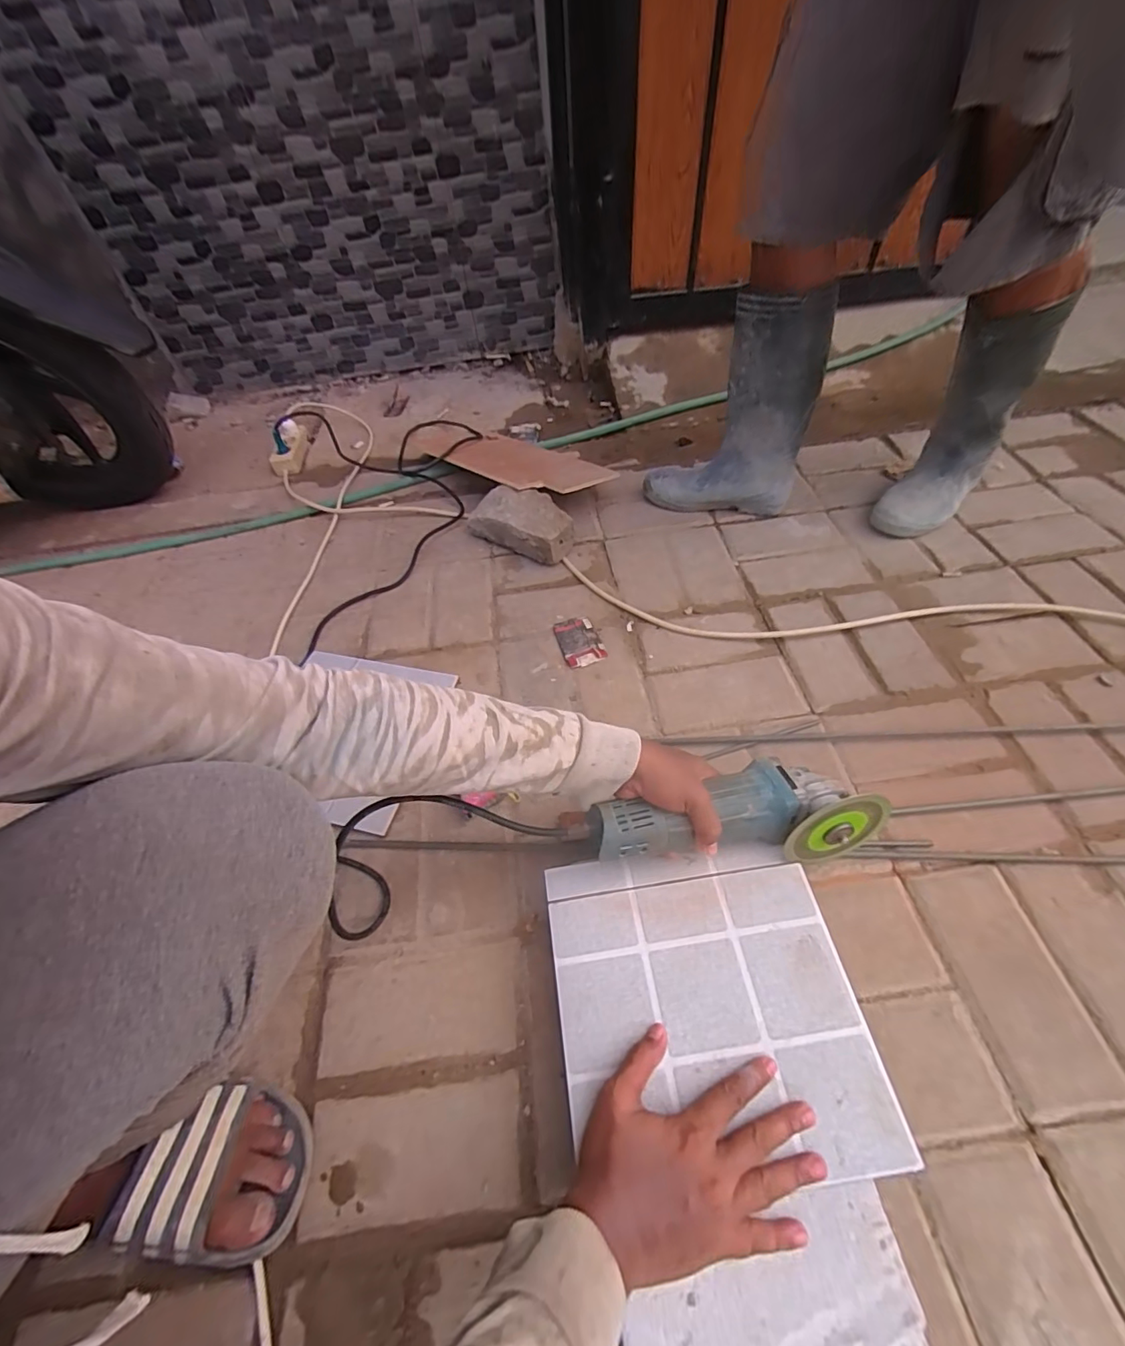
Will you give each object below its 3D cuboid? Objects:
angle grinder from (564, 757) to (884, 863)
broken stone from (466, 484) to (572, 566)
[{"bbox_3d":[0.161,0.135,0.487,0.278,0.080,0.077,-4,52,-4],"label":"angle grinder"},{"bbox_3d":[-0.075,-0.273,0.924,0.200,0.086,0.088,24,59,22],"label":"broken stone"}]

